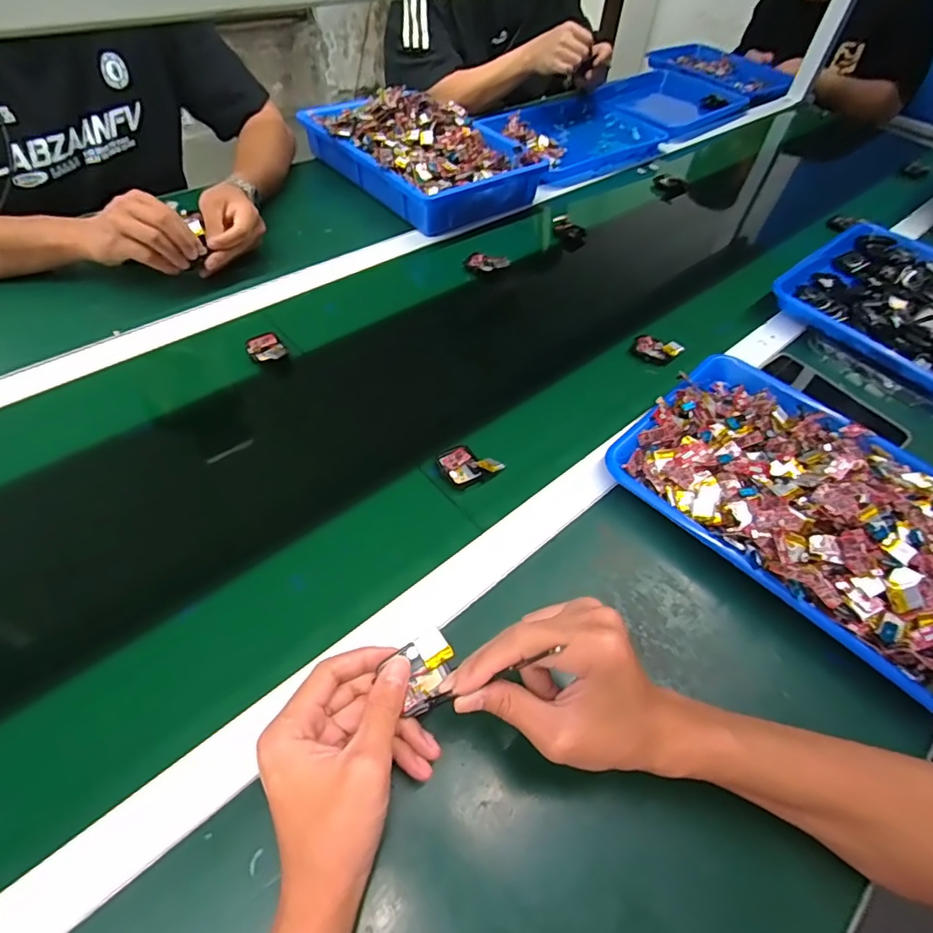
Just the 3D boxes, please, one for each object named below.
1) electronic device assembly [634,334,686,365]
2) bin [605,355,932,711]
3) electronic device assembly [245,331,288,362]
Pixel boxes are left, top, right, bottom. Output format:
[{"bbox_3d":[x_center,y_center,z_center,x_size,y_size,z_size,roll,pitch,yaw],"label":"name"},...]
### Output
[{"bbox_3d":[0.229,-0.141,0.628,0.055,0.021,0.029,29,55,17],"label":"electronic device assembly"},{"bbox_3d":[0.321,0.025,0.475,0.326,0.064,0.243,38,58,23],"label":"bin"},{"bbox_3d":[-0.220,-0.131,0.572,0.037,0.010,0.051,-26,58,-24],"label":"electronic device assembly"}]

